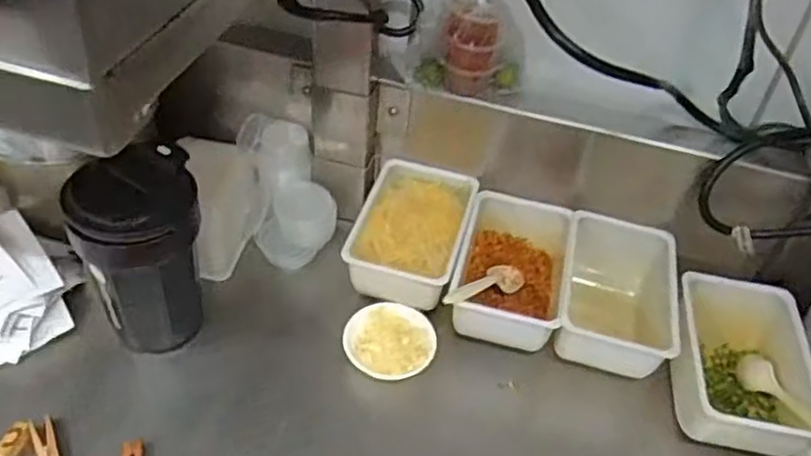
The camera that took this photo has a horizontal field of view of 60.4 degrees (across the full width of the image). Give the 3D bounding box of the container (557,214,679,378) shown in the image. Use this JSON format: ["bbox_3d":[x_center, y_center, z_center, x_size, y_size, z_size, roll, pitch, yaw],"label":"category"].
[{"bbox_3d":[0.176,0.062,0.587,0.094,0.066,0.133,13,45,7],"label":"container"}]

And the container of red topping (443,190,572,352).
[{"bbox_3d":[0.086,0.042,0.596,0.082,0.069,0.139,14,46,8],"label":"container of red topping"}]

